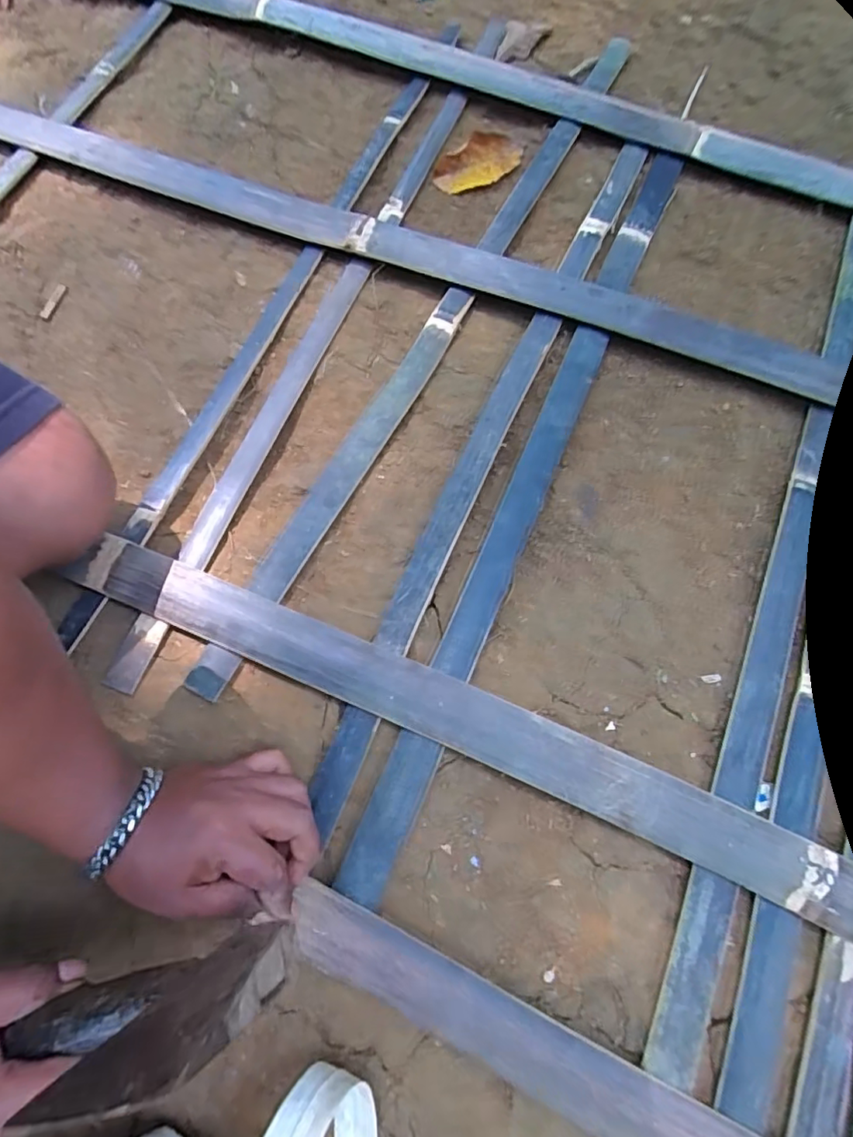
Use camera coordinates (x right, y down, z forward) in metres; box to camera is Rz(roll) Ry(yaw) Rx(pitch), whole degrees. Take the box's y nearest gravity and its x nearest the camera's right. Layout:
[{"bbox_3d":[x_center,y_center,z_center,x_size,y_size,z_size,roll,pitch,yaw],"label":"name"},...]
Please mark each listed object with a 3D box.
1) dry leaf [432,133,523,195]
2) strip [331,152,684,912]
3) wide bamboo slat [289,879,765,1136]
[{"bbox_3d":[0.059,-0.460,0.617,0.102,0.021,0.057,-35,72,-11],"label":"dry leaf"},{"bbox_3d":[0.111,-0.117,0.493,0.033,0.019,0.789,22,72,10],"label":"strip"},{"bbox_3d":[0.113,0.320,0.325,0.441,0.016,0.047,23,71,10],"label":"wide bamboo slat"}]

